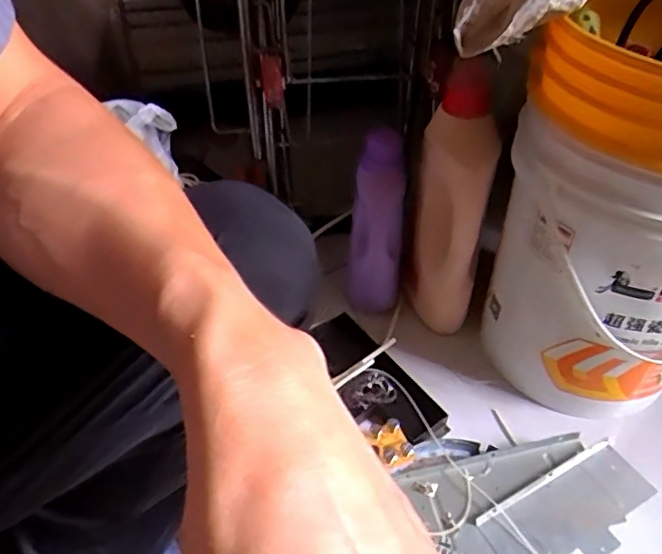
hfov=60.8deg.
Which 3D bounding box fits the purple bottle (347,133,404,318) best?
[{"bbox_3d":[0.064,-0.071,0.817,0.078,0.269,0.067,3,17,1],"label":"purple bottle"}]

